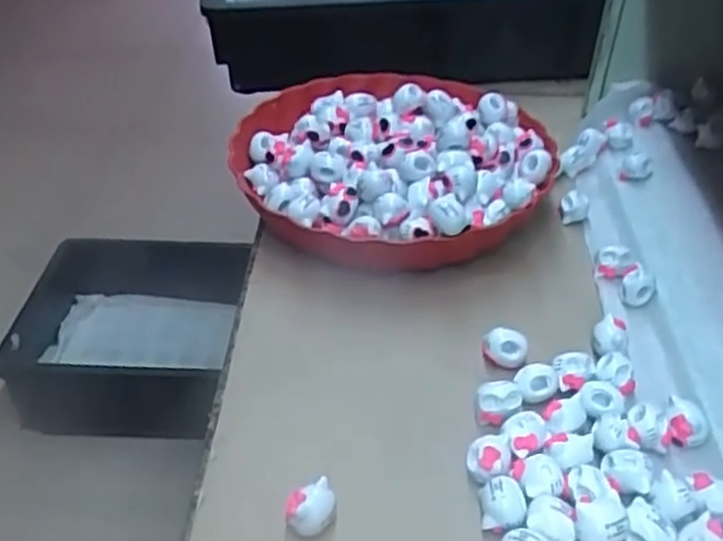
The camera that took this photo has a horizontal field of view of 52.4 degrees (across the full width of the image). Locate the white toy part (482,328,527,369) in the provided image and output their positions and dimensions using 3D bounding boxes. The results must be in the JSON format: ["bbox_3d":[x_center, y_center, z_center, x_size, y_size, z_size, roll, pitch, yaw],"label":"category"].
[{"bbox_3d":[0.086,0.046,0.441,0.026,0.020,0.015,11,40,12],"label":"white toy part"}]

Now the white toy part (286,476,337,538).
[{"bbox_3d":[-0.025,0.117,0.357,0.024,0.020,0.016,-13,40,-16],"label":"white toy part"}]

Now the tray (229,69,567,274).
[{"bbox_3d":[0.029,-0.096,0.572,0.238,0.074,0.248,14,41,17],"label":"tray"}]

